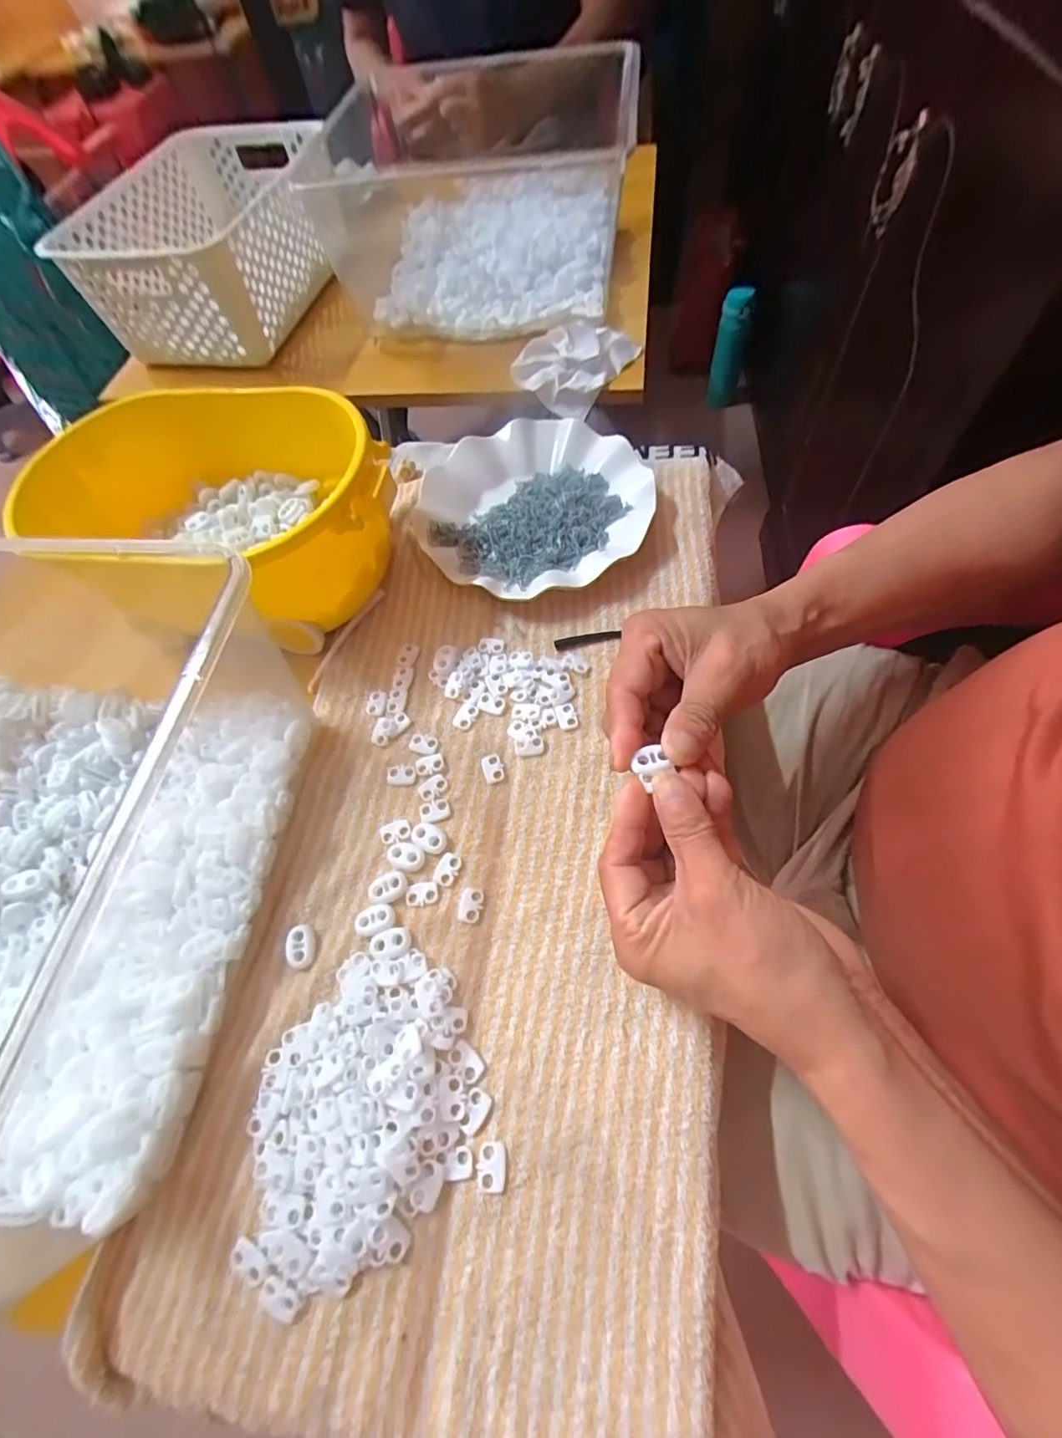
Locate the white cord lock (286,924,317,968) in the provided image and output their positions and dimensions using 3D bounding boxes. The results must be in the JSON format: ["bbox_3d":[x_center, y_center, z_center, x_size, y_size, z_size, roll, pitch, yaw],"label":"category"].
[{"bbox_3d":[-0.127,0.125,0.298,0.015,0.005,0.023,-15,62,-2],"label":"white cord lock"}]

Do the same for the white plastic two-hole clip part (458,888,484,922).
[{"bbox_3d":[-0.033,0.104,0.301,0.012,0.004,0.018,6,63,10],"label":"white plastic two-hole clip part"}]

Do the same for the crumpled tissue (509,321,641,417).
[{"bbox_3d":[0.044,-0.359,0.544,0.097,0.035,0.117,33,71,21],"label":"crumpled tissue"}]

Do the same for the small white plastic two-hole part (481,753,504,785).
[{"bbox_3d":[-0.024,0.031,0.338,0.013,0.004,0.019,-14,62,-1],"label":"small white plastic two-hole part"}]

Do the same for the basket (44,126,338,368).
[{"bbox_3d":[-0.355,-0.551,0.622,0.215,0.105,0.325,6,63,10],"label":"basket"}]

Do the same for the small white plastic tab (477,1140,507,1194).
[{"bbox_3d":[-0.018,0.206,0.246,0.013,0.004,0.019,-3,62,5],"label":"small white plastic tab"}]

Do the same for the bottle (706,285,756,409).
[{"bbox_3d":[0.459,-0.848,1.243,0.068,0.233,0.067,16,65,14],"label":"bottle"}]

